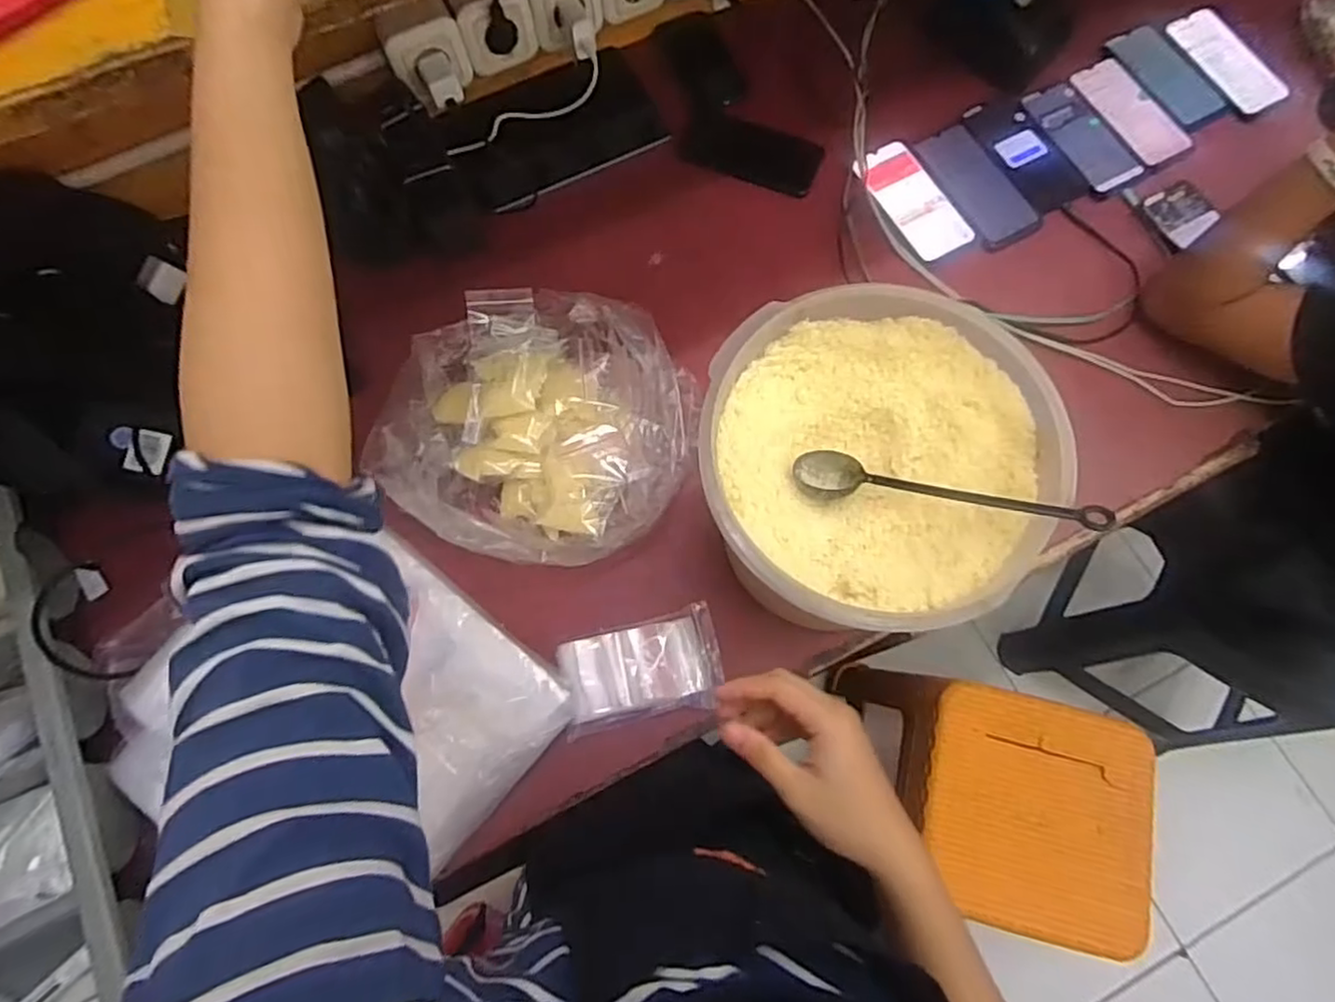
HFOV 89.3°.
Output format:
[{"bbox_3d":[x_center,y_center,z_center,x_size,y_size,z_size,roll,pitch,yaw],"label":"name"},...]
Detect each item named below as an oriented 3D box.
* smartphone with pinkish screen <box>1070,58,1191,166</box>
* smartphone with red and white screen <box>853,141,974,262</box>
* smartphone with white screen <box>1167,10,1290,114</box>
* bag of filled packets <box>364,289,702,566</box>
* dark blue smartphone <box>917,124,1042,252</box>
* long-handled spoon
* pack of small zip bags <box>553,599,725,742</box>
[{"bbox_3d":[0.574,-0.483,0.843,0.061,0.012,0.159,-26,74,-7],"label":"smartphone with pinkish screen"},{"bbox_3d":[0.288,-0.352,0.794,0.073,0.007,0.158,-24,74,-6],"label":"smartphone with red and white screen"},{"bbox_3d":[0.705,-0.556,0.851,0.063,0.012,0.166,-31,75,-8],"label":"smartphone with white screen"},{"bbox_3d":[-0.126,-0.082,0.665,0.280,0.088,0.280,30,76,10],"label":"bag of filled packets"},{"bbox_3d":[0.373,-0.376,0.807,0.076,0.014,0.164,-24,74,-6],"label":"dark blue smartphone"},{"bbox_3d":[0.192,-0.008,0.476,0.204,0.015,0.036,9,72,22],"label":"long-handled spoon"},{"bbox_3d":[-0.024,0.160,0.639,0.148,0.016,0.089,-15,73,-4],"label":"pack of small zip bags"}]

